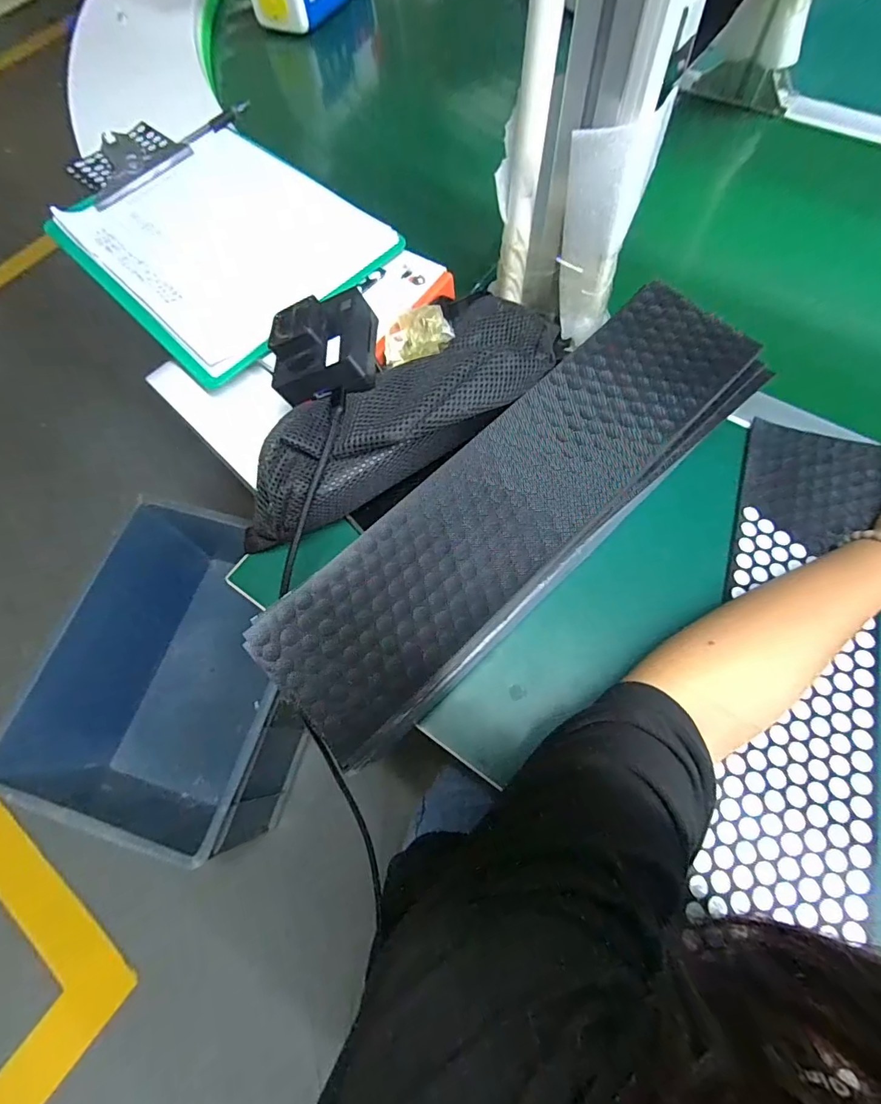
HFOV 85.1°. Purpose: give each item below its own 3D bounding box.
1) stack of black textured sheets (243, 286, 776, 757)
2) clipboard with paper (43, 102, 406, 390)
[{"bbox_3d":[0.060,-0.042,0.335,0.402,0.023,0.113,-41,71,-13],"label":"stack of black textured sheets"},{"bbox_3d":[-0.236,-0.336,0.482,0.241,0.021,0.369,-39,70,-13],"label":"clipboard with paper"}]

